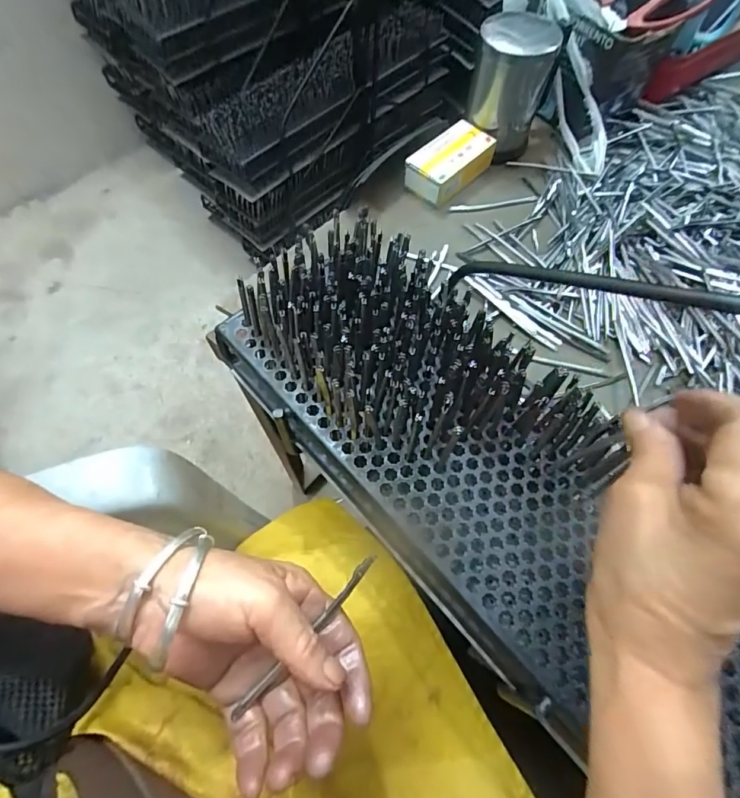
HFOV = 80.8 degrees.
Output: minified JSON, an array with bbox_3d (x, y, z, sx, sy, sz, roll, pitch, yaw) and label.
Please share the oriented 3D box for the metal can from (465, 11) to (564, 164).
[{"bbox_3d":[0.151,-0.342,0.484,0.079,0.115,0.079,0,65,-1],"label":"metal can"}]

